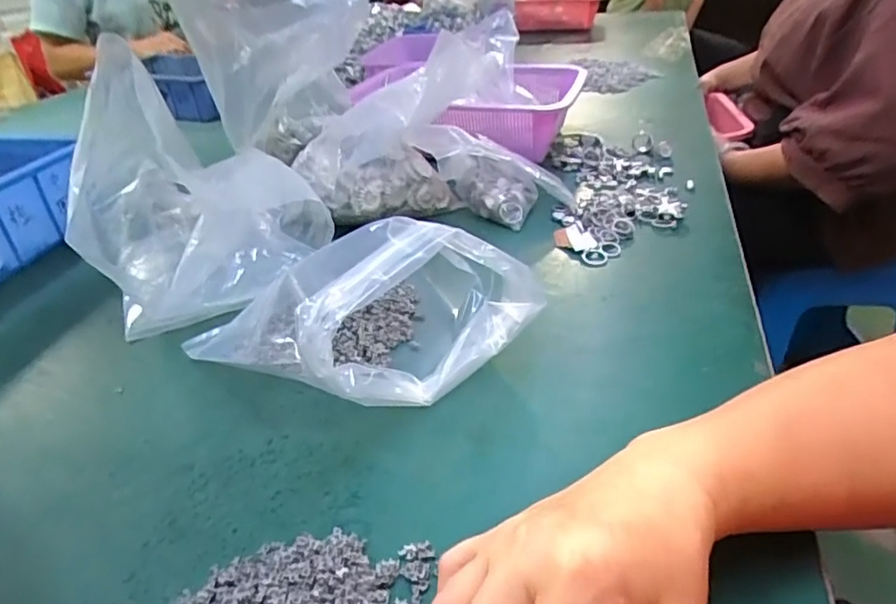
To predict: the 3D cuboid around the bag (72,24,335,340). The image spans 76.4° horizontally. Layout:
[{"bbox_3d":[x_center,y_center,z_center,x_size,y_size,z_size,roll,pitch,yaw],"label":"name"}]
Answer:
[{"bbox_3d":[-0.213,-0.107,0.477,0.173,0.197,0.180,-19,36,-22],"label":"bag"}]

